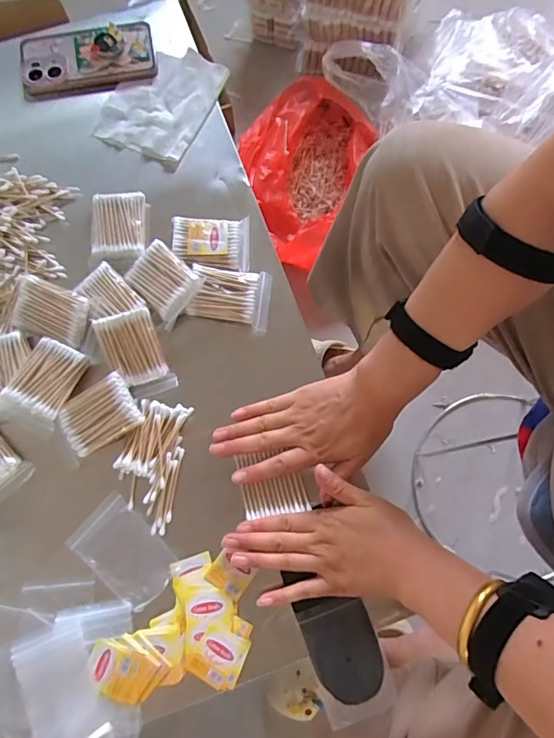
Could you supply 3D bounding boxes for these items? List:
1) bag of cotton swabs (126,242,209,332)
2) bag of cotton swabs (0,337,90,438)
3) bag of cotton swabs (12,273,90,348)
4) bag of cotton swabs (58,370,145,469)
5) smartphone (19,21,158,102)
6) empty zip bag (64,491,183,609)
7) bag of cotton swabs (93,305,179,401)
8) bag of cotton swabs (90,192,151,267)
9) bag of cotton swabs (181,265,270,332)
[{"bbox_3d":[-0.120,-0.093,0.495,0.080,0.021,0.061,40,80,10],"label":"bag of cotton swabs"},{"bbox_3d":[-0.235,0.015,0.478,0.060,0.026,0.086,27,65,-2],"label":"bag of cotton swabs"},{"bbox_3d":[-0.236,-0.061,0.494,0.081,0.021,0.054,17,77,5],"label":"bag of cotton swabs"},{"bbox_3d":[-0.180,0.050,0.469,0.086,0.021,0.056,-32,78,-6],"label":"bag of cotton swabs"},{"bbox_3d":[-0.235,-0.385,0.584,0.161,0.020,0.083,-11,84,-2],"label":"smartphone"},{"bbox_3d":[-0.146,0.176,0.455,0.098,0.006,0.063,44,81,10],"label":"empty zip bag"},{"bbox_3d":[-0.145,-0.015,0.485,0.056,0.015,0.089,-23,98,-10],"label":"bag of cotton swabs"},{"bbox_3d":[-0.175,-0.155,0.530,0.058,0.025,0.083,-2,76,0],"label":"bag of cotton swabs"},{"bbox_3d":[-0.049,-0.081,0.505,0.085,0.020,0.062,10,77,3],"label":"bag of cotton swabs"}]

